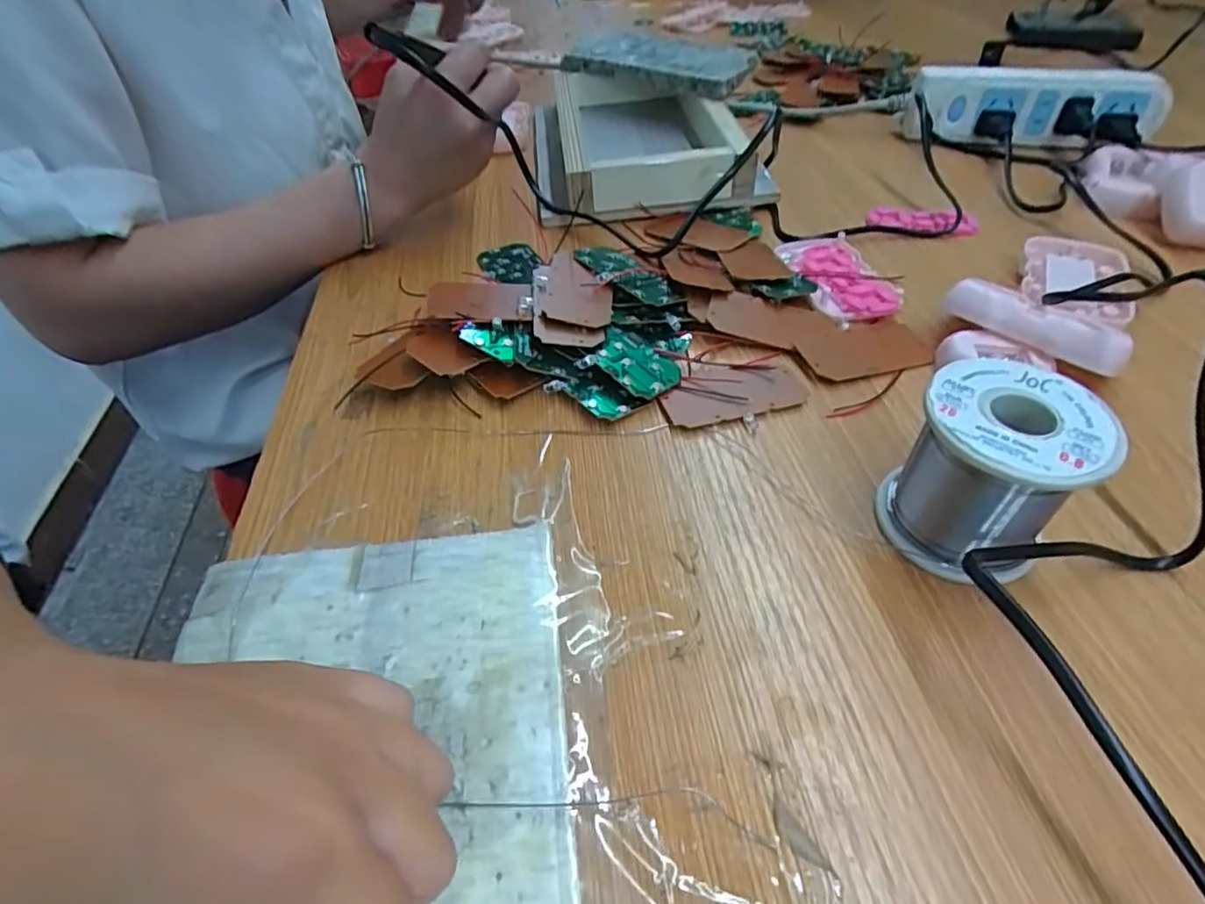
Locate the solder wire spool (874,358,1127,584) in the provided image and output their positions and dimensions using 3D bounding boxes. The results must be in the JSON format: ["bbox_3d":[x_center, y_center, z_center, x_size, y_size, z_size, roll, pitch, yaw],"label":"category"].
[{"bbox_3d":[0.148,0.009,0.237,0.058,0.065,0.060,-1,47,1],"label":"solder wire spool"}]

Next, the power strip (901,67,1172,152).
[{"bbox_3d":[0.362,-0.288,0.511,0.192,0.049,0.034,12,48,12],"label":"power strip"}]

